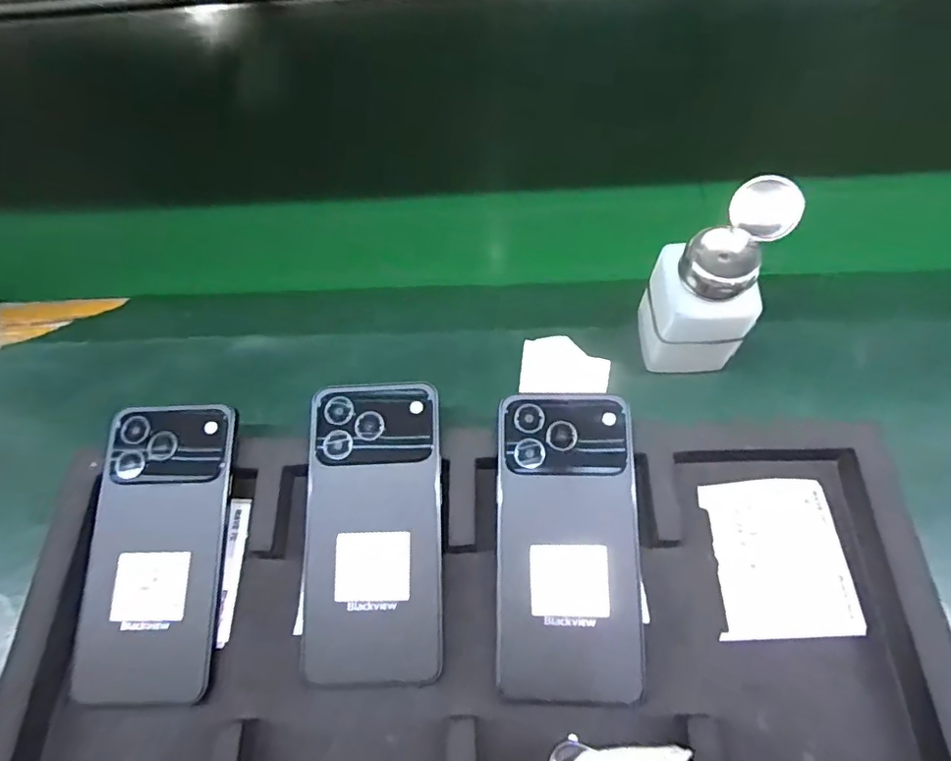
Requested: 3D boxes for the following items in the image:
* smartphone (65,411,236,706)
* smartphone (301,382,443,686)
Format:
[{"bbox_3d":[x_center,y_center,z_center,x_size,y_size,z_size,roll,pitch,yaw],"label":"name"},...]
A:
[{"bbox_3d":[-0.179,0.093,0.326,0.075,0.008,0.158,-3,73,1],"label":"smartphone"},{"bbox_3d":[-0.057,0.081,0.324,0.075,0.005,0.160,-2,75,2],"label":"smartphone"}]

